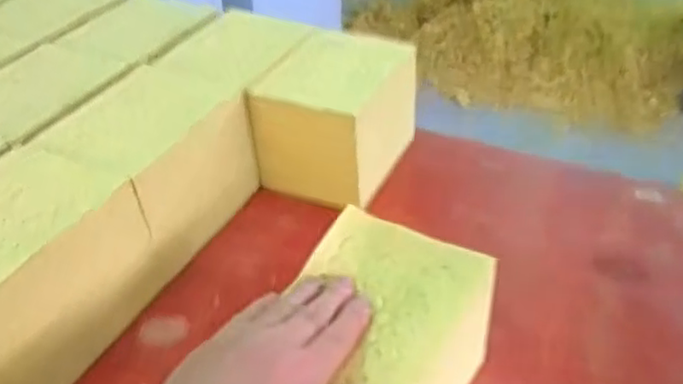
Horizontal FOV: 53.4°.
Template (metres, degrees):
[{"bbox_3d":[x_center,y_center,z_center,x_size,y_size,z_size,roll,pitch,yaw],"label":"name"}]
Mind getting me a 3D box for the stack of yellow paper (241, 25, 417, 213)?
[{"bbox_3d":[-0.005,-0.078,0.719,0.121,0.128,0.164,14,40,20],"label":"stack of yellow paper"}]

